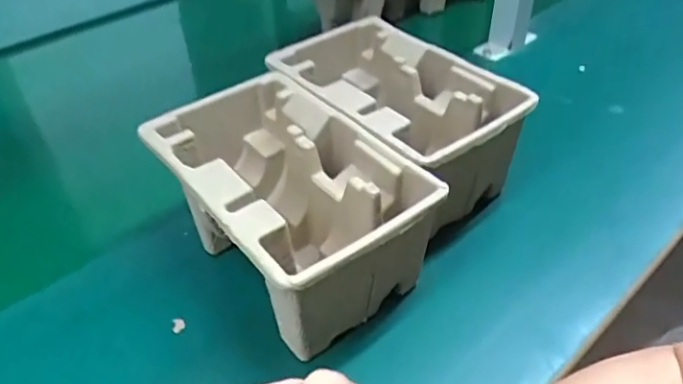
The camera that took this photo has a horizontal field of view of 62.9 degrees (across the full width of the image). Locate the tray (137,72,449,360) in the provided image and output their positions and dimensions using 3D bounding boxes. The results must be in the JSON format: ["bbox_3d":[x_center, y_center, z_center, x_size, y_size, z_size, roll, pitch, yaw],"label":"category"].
[{"bbox_3d":[-0.049,0.009,0.468,0.148,0.114,0.242,-29,47,-29],"label":"tray"}]

